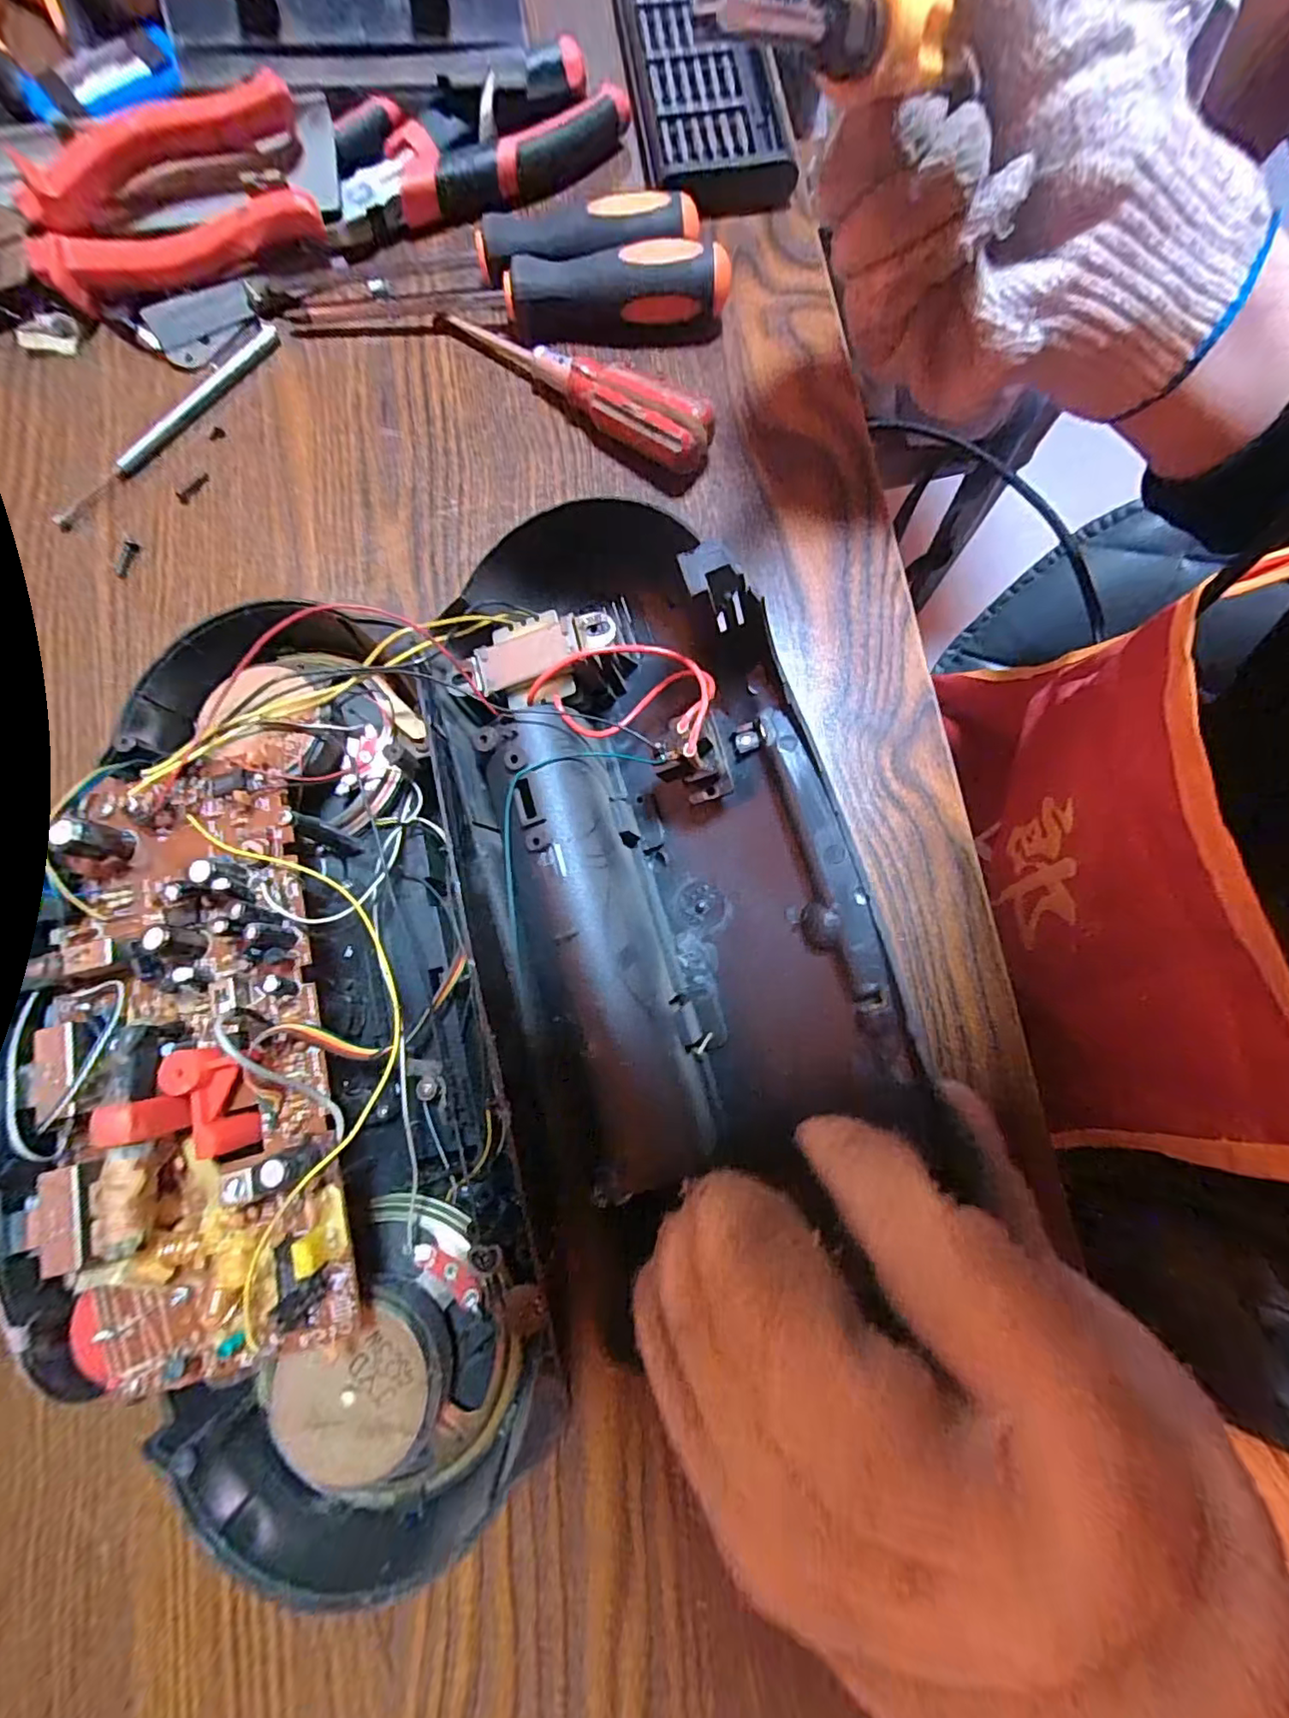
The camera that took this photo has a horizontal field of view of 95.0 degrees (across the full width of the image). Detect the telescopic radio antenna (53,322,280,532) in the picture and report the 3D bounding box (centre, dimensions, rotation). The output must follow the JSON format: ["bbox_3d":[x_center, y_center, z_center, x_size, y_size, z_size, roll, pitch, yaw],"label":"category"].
[{"bbox_3d":[-0.205,-0.187,0.254,0.009,0.007,0.125,41,81,6],"label":"telescopic radio antenna"}]

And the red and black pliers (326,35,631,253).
[{"bbox_3d":[-0.083,-0.333,0.279,0.151,0.026,0.050,-32,82,-7],"label":"red and black pliers"}]

